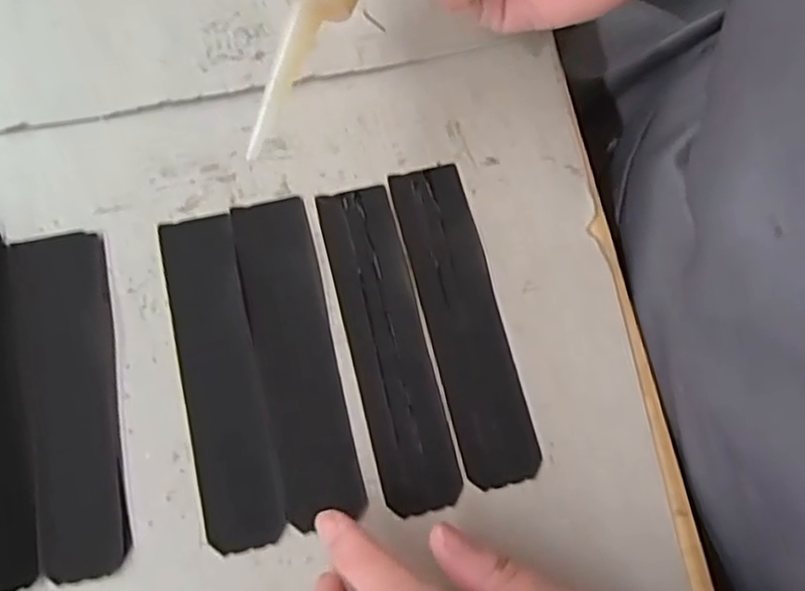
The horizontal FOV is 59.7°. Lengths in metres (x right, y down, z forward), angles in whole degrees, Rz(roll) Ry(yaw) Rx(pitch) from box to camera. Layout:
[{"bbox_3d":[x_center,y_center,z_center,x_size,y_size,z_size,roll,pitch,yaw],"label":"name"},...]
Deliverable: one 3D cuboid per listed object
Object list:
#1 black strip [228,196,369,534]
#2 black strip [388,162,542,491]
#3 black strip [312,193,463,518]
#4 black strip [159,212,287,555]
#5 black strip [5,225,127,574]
[{"bbox_3d":[-0.045,0.024,0.297,0.032,0.004,0.135,-13,77,-4],"label":"black strip"},{"bbox_3d":[0.026,0.009,0.301,0.032,0.004,0.138,-13,77,-5],"label":"black strip"},{"bbox_3d":[-0.006,0.020,0.297,0.032,0.004,0.138,-13,77,-5],"label":"black strip"},{"bbox_3d":[-0.076,0.033,0.293,0.031,0.004,0.138,-13,77,-4],"label":"black strip"},{"bbox_3d":[-0.135,0.041,0.289,0.036,0.004,0.140,-11,75,-10],"label":"black strip"}]

